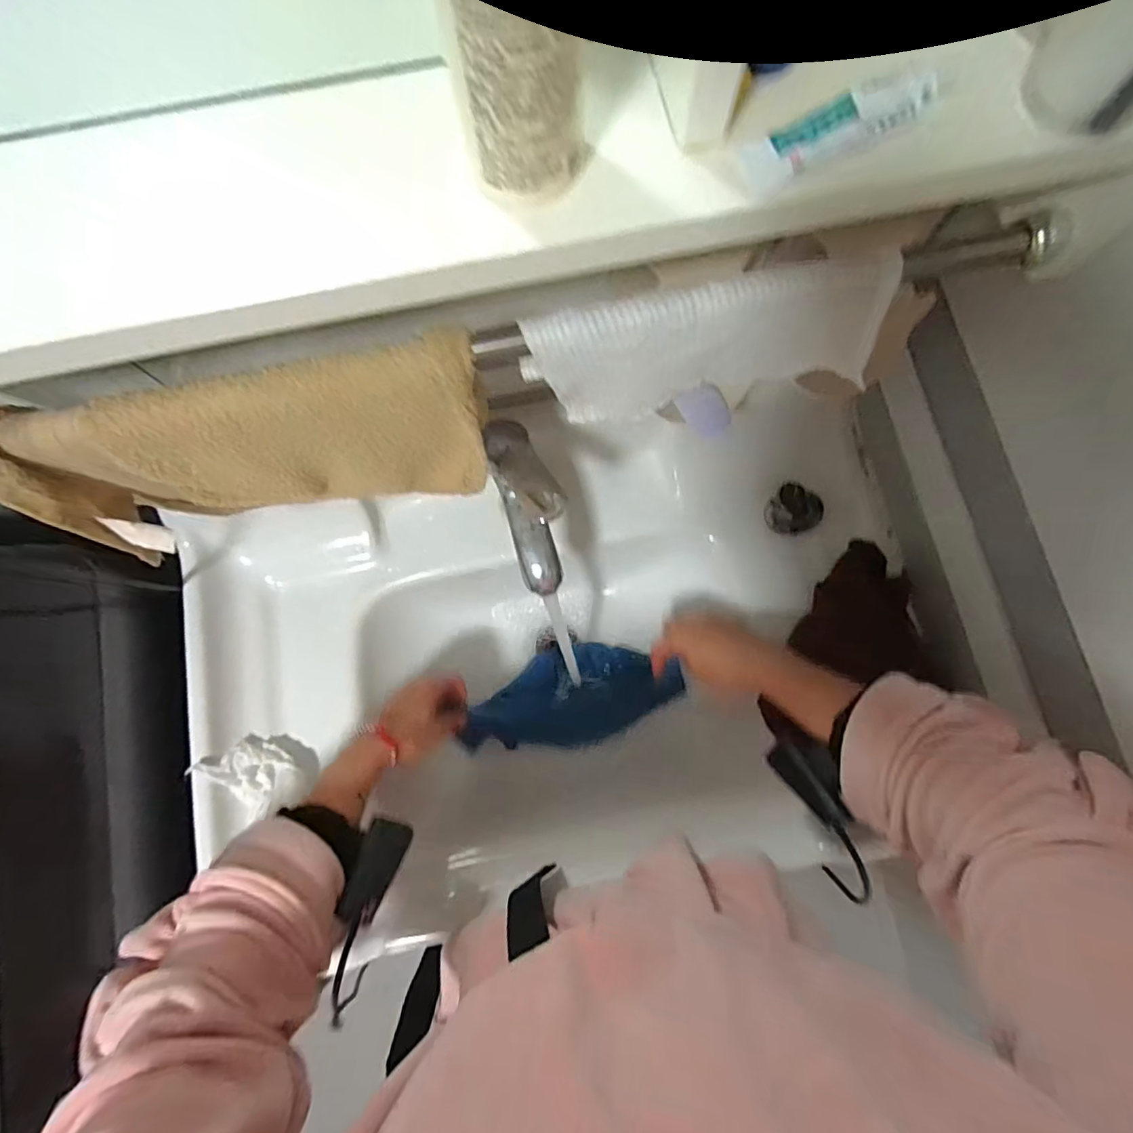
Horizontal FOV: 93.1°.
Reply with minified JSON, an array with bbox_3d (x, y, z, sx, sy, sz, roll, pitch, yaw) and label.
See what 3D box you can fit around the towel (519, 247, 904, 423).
[{"bbox_3d":[0.081,-0.131,0.328,0.203,0.093,0.038,-6,79,0],"label":"towel"}]

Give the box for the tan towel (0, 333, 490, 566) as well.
[{"bbox_3d":[-0.182,-0.063,0.354,0.270,0.160,0.052,-12,79,-1],"label":"tan towel"}]

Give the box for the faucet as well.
[{"bbox_3d":[-0.029,-0.049,0.454,0.047,0.081,0.129,-15,79,-2],"label":"faucet"}]

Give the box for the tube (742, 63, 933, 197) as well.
[{"bbox_3d":[0.110,-0.175,0.215,0.081,0.011,0.022,-24,80,-3],"label":"tube"}]

